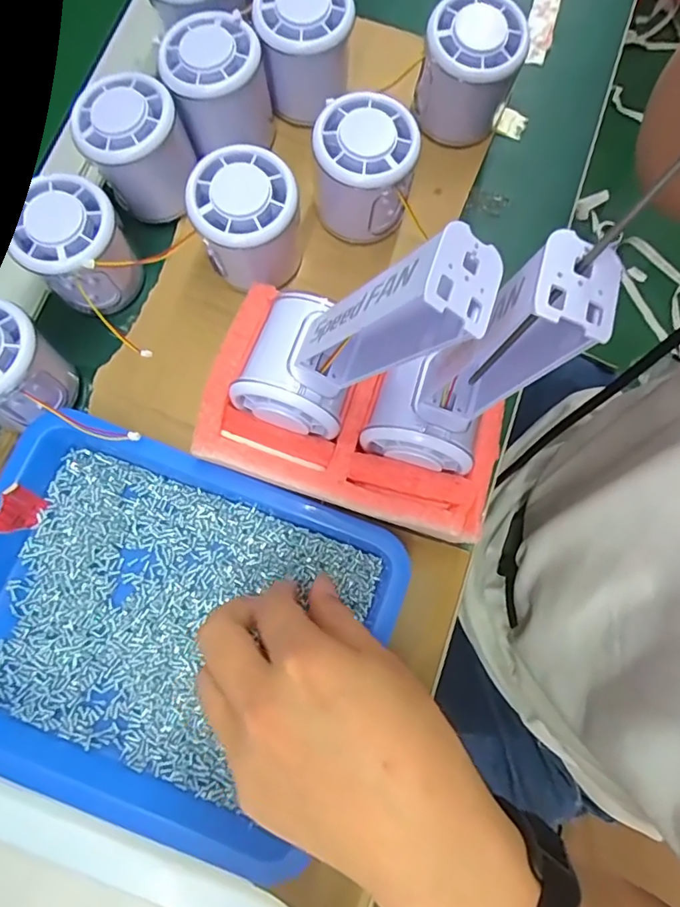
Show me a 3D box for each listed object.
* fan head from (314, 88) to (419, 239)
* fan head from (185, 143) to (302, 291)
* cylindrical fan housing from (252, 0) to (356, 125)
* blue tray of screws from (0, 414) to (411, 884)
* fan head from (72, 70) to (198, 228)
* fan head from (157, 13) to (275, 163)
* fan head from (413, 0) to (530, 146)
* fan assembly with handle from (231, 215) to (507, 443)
[{"bbox_3d":[0.013,-0.160,0.305,0.053,0.059,0.052,0,79,-1],"label":"fan head"},{"bbox_3d":[-0.051,-0.126,0.297,0.054,0.062,0.054,0,79,-1],"label":"fan head"},{"bbox_3d":[-0.021,-0.245,0.327,0.053,0.067,0.052,0,79,-1],"label":"cylindrical fan housing"},{"bbox_3d":[-0.095,0.087,0.271,0.219,0.031,0.171,21,79,3],"label":"blue tray of screws"},{"bbox_3d":[-0.116,-0.174,0.308,0.055,0.057,0.053,0,79,-1],"label":"fan head"},{"bbox_3d":[-0.071,-0.213,0.313,0.055,0.057,0.049,-23,80,-6],"label":"fan head"},{"bbox_3d":[0.075,-0.222,0.316,0.055,0.067,0.051,0,79,-1],"label":"fan head"},{"bbox_3d":[-0.001,-0.051,0.222,0.045,0.144,0.064,11,76,-32],"label":"fan assembly with handle"}]

